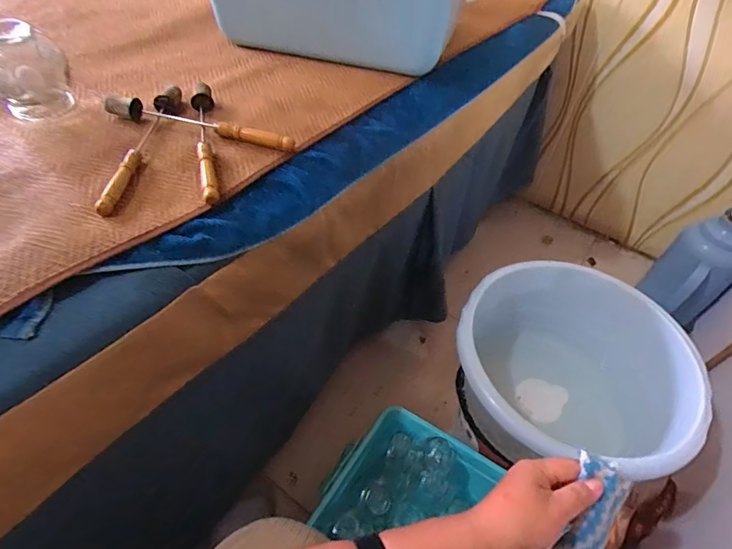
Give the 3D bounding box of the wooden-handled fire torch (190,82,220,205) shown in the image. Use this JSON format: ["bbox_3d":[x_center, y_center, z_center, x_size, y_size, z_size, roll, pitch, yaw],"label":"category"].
[{"bbox_3d":[-0.197,-0.170,0.548,0.026,0.021,0.233,-10,51,-13],"label":"wooden-handled fire torch"}]

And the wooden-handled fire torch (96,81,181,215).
[{"bbox_3d":[-0.267,-0.156,0.531,0.022,0.024,0.249,4,49,-2],"label":"wooden-handled fire torch"}]

